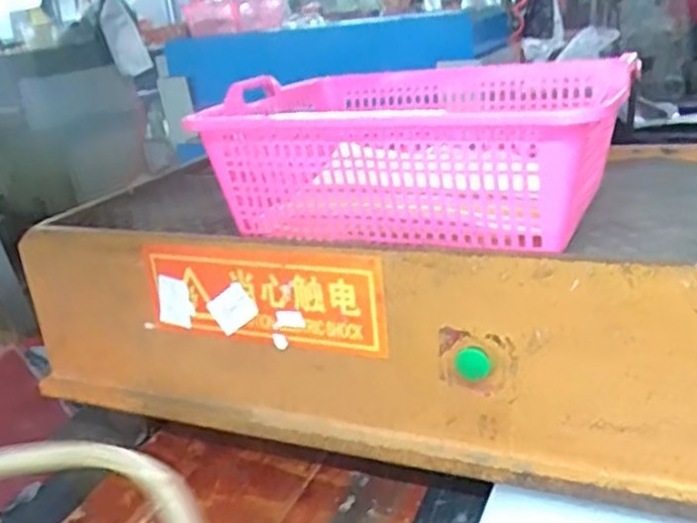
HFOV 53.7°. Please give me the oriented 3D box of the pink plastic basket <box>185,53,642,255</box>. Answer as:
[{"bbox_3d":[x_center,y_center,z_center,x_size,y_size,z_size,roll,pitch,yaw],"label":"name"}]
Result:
[{"bbox_3d":[0.089,-0.144,0.878,0.447,0.161,0.346,1,22,19],"label":"pink plastic basket"}]

